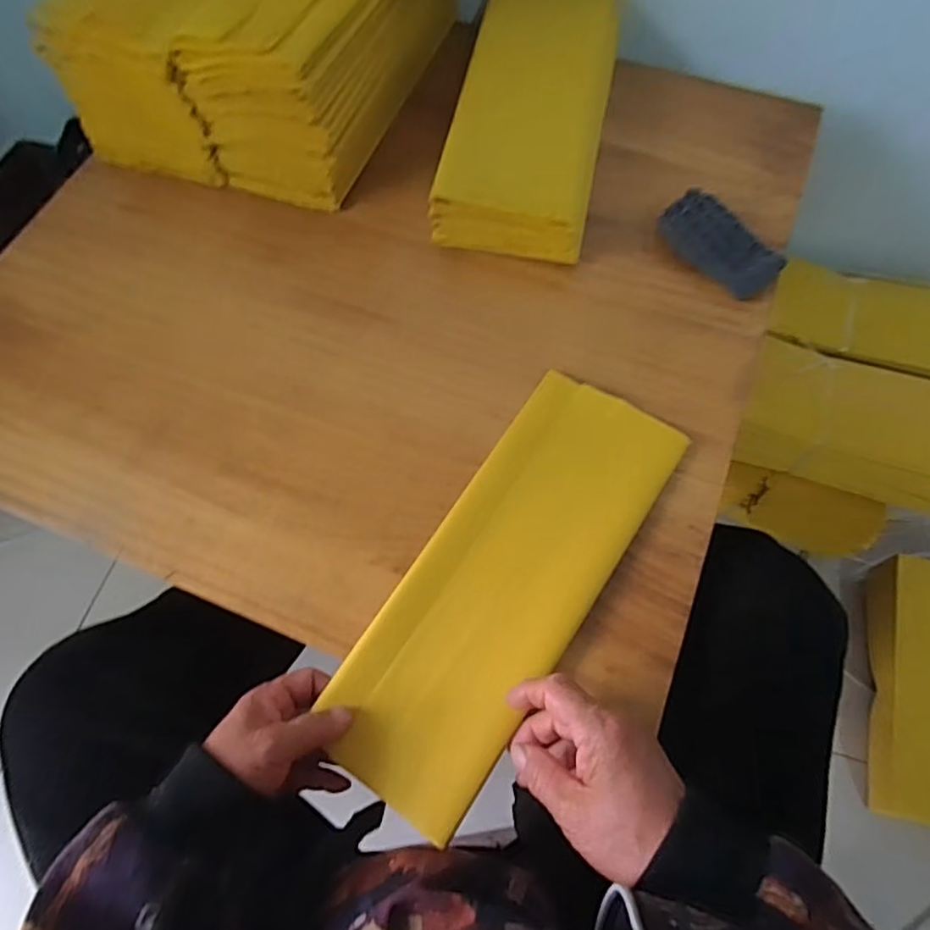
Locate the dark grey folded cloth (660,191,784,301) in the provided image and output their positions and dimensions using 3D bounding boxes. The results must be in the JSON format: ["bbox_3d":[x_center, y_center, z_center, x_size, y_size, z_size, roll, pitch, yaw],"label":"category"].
[{"bbox_3d":[0.219,-0.190,0.525,0.055,0.032,0.107,-34,70,-12],"label":"dark grey folded cloth"}]

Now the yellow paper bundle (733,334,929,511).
[{"bbox_3d":[0.462,-0.049,0.728,0.239,0.108,0.144,19,69,9],"label":"yellow paper bundle"}]

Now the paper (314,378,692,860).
[{"bbox_3d":[0.029,0.074,0.417,0.119,0.011,0.314,31,71,14],"label":"paper"}]

